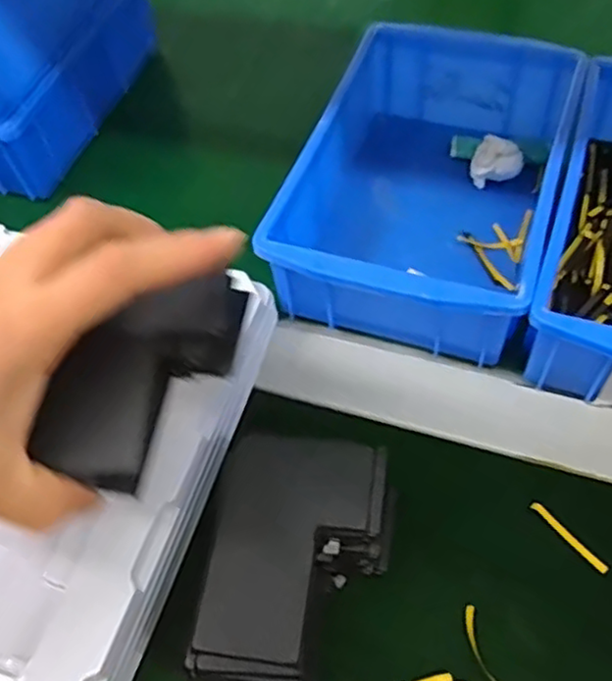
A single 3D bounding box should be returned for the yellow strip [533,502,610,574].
[{"bbox_3d":[0.116,0.086,0.296,0.004,0.004,0.039,-35,59,-18],"label":"yellow strip"}]

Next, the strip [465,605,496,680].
[{"bbox_3d":[0.072,0.126,0.272,0.008,0.004,0.038,-15,55,-5],"label":"strip"}]

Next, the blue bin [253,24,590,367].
[{"bbox_3d":[0.073,-0.090,0.388,0.131,0.064,0.201,15,58,15],"label":"blue bin"}]

